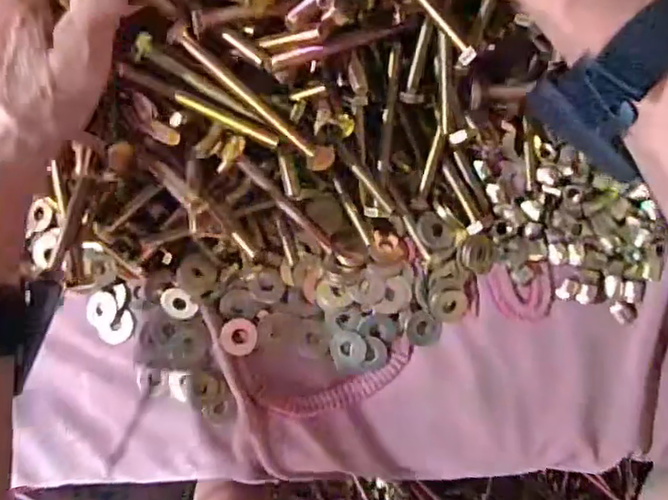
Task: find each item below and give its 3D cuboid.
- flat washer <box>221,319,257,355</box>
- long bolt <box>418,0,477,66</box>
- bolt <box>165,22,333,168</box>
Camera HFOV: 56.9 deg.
[{"bbox_3d":[-0.065,0.059,0.418,0.024,0.004,0.024,0,89,7],"label":"flat washer"},{"bbox_3d":[0.055,-0.130,0.339,0.009,0.009,0.068,-36,85,5],"label":"long bolt"},{"bbox_3d":[-0.046,-0.087,0.350,0.117,0.018,0.014,41,94,-7],"label":"bolt"}]

